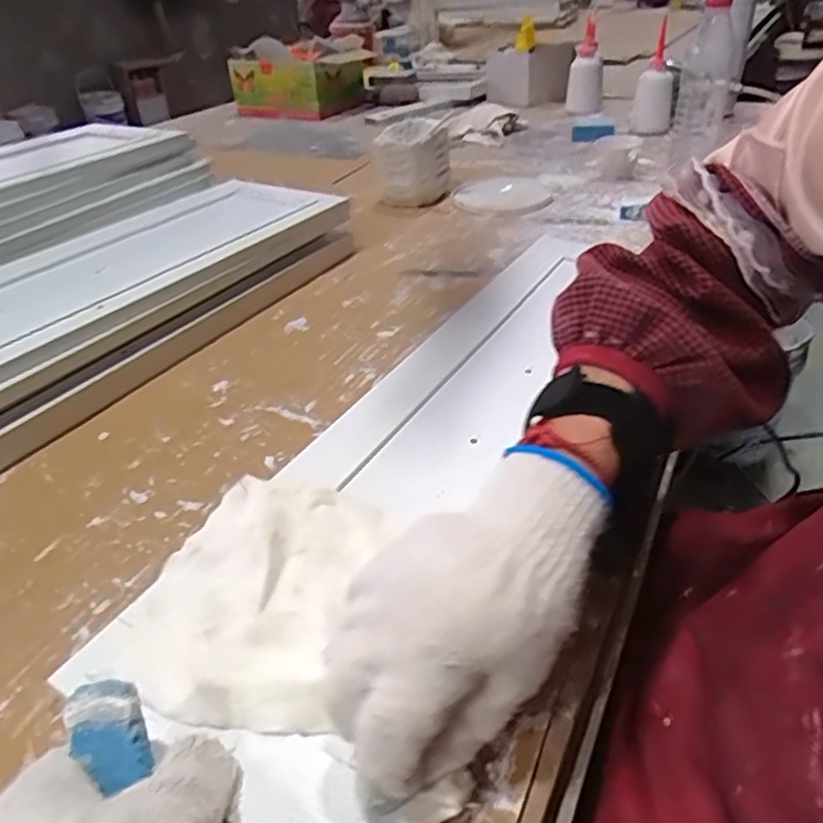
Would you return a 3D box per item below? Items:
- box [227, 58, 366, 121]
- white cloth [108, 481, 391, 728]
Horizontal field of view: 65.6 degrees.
[{"bbox_3d":[-0.247,-0.715,1.404,0.225,0.115,0.211,18,41,29],"label":"box"},{"bbox_3d":[-0.077,0.081,0.316,0.107,0.026,0.133,4,36,15],"label":"white cloth"}]

